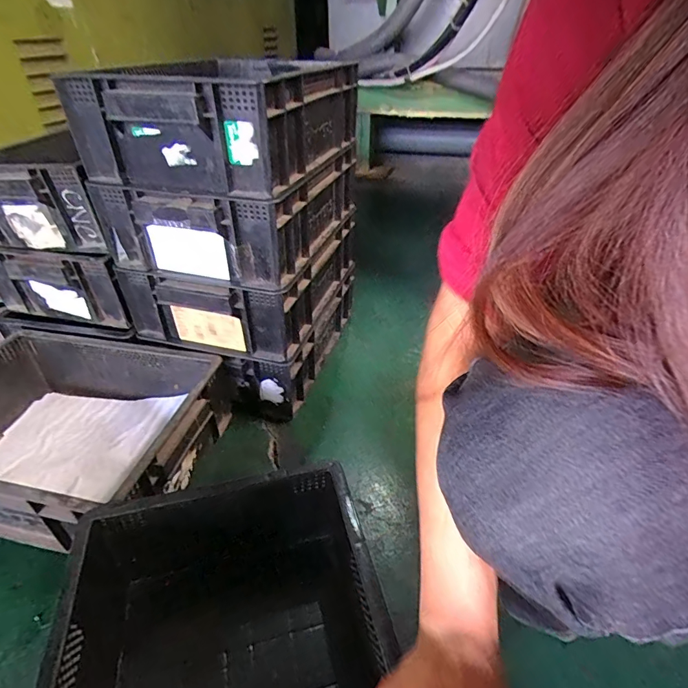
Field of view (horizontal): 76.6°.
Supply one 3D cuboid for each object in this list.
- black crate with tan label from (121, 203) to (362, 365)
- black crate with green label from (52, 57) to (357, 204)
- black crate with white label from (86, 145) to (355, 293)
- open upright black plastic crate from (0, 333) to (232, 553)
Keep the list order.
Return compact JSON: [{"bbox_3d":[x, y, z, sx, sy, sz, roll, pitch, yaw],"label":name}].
[{"bbox_3d":[-0.138,-0.115,0.688,0.241,0.110,0.322,12,38,17],"label":"black crate with tan label"},{"bbox_3d":[-0.140,-0.300,0.570,0.234,0.110,0.323,8,38,13],"label":"black crate with green label"},{"bbox_3d":[-0.150,-0.204,0.627,0.252,0.113,0.312,8,38,13],"label":"black crate with white label"},{"bbox_3d":[-0.347,0.115,0.561,0.337,0.119,0.243,7,37,11],"label":"open upright black plastic crate"}]

